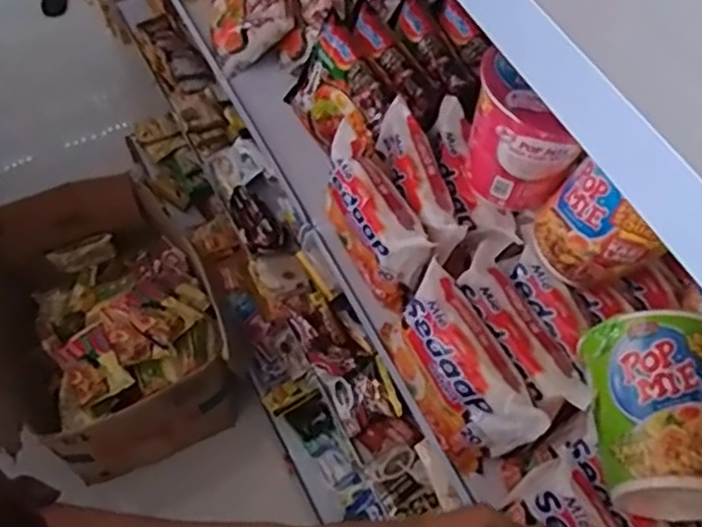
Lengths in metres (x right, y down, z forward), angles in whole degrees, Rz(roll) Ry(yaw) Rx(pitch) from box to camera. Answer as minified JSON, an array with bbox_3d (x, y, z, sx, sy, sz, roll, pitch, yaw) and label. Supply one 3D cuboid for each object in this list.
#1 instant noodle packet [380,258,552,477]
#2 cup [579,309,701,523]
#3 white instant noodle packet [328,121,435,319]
[{"bbox_3d":[0.081,0.088,0.551,0.042,0.101,0.147,-12,58,-48],"label":"instant noodle packet"},{"bbox_3d":[0.206,0.100,0.458,0.086,0.082,0.116,2,60,-1],"label":"cup"},{"bbox_3d":[0.018,-0.039,0.616,0.048,0.091,0.136,-21,63,-13],"label":"white instant noodle packet"}]

